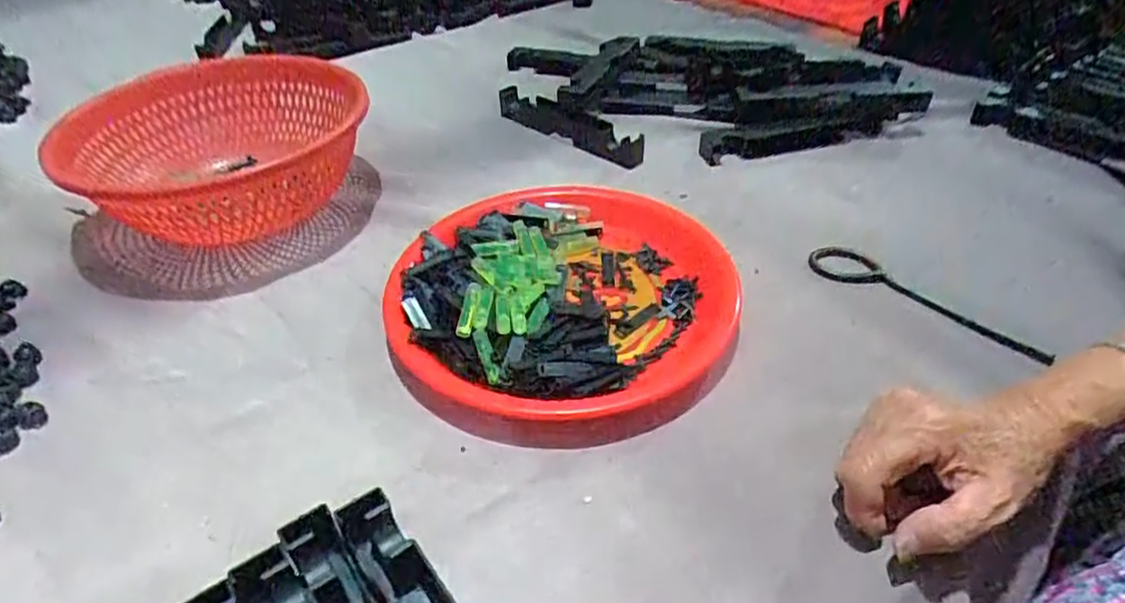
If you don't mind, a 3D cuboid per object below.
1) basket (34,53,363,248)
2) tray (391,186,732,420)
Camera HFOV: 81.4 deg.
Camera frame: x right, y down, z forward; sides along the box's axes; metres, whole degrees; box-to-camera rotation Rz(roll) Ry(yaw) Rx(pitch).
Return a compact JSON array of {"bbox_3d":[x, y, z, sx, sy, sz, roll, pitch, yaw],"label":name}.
[{"bbox_3d":[-0.298,-0.128,0.581,0.198,0.100,0.218,0,41,2],"label":"basket"},{"bbox_3d":[0.004,-0.011,0.497,0.233,0.035,0.254,16,44,18],"label":"tray"}]

